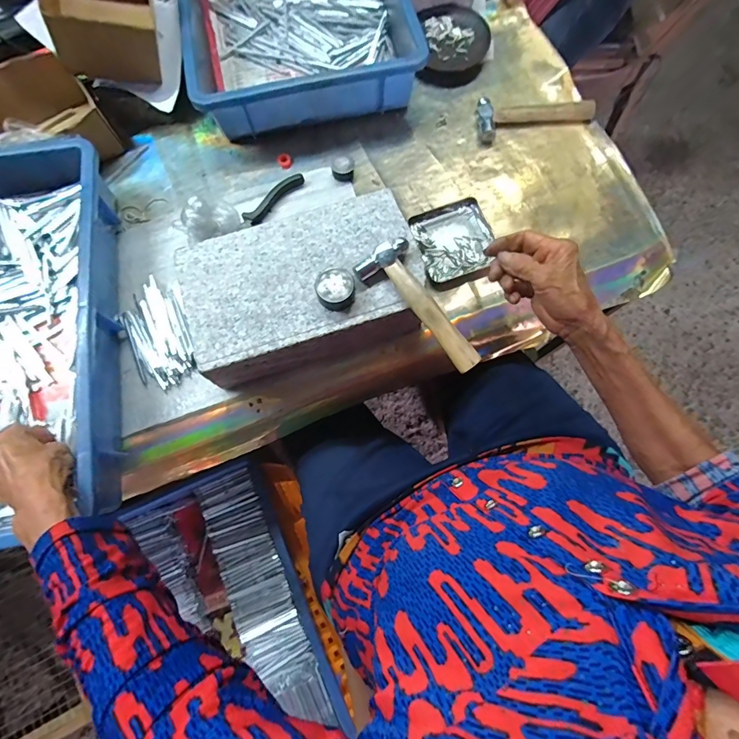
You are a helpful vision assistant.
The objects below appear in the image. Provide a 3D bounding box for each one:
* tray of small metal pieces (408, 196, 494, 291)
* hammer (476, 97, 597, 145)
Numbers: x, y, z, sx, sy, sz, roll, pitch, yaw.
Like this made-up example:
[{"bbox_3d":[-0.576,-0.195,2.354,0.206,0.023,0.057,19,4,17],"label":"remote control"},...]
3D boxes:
[{"bbox_3d":[0.108,-0.160,0.505,0.094,0.013,0.111,-16,75,-4],"label":"tray of small metal pieces"},{"bbox_3d":[0.224,-0.339,0.541,0.152,0.025,0.062,-1,74,0],"label":"hammer"}]

